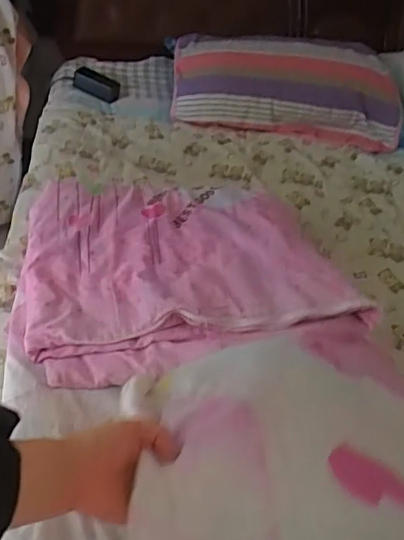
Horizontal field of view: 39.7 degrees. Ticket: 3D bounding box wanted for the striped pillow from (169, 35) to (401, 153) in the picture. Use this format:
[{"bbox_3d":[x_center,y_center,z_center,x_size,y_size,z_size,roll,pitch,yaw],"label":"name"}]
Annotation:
[{"bbox_3d":[0.259,-0.574,1.754,0.700,0.154,0.472,6,40,2],"label":"striped pillow"}]

